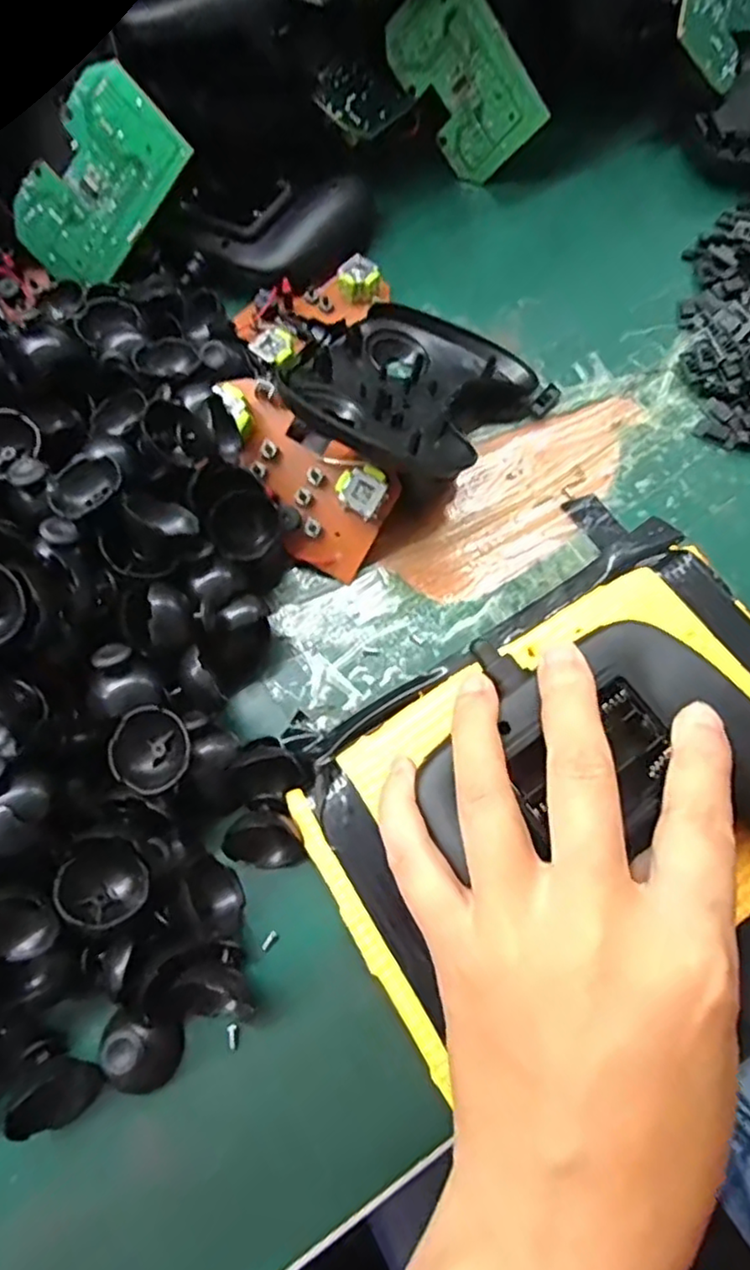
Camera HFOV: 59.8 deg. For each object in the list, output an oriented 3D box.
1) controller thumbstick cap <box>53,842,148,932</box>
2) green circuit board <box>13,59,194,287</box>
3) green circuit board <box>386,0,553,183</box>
[{"bbox_3d":[-0.087,0.080,0.207,0.024,0.012,0.027,50,39,-3],"label":"controller thumbstick cap"},{"bbox_3d":[-0.130,-0.208,0.303,0.053,0.004,0.090,44,116,-12],"label":"green circuit board"},{"bbox_3d":[0.048,-0.300,0.352,0.090,0.054,0.004,50,42,-16],"label":"green circuit board"}]

